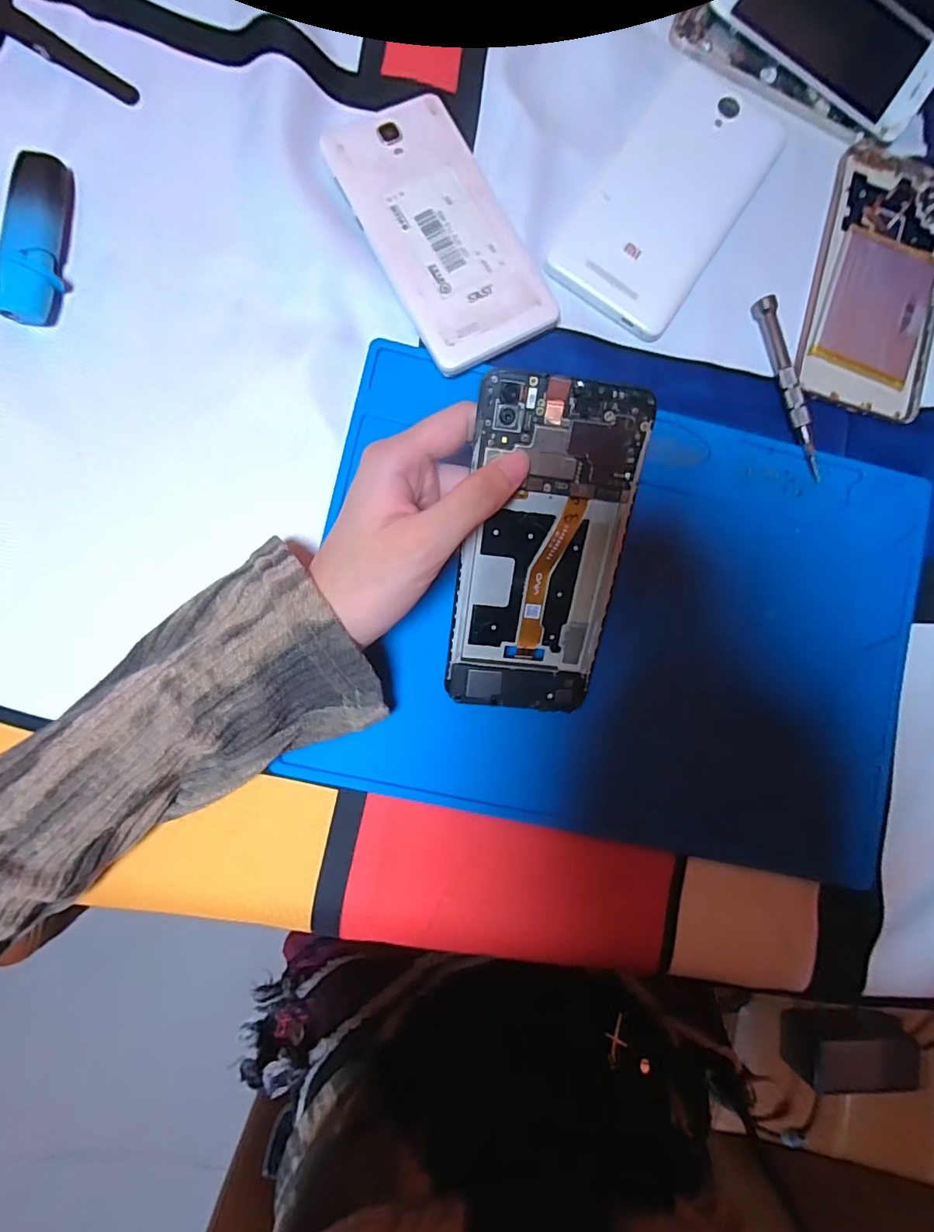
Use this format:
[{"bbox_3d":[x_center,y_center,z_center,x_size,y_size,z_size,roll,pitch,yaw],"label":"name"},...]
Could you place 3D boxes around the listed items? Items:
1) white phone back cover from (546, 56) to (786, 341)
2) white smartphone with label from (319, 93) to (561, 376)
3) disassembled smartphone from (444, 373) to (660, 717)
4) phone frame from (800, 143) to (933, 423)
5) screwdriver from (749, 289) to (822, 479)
[{"bbox_3d":[0.114,-0.233,0.283,0.074,0.007,0.161,33,85,-2],"label":"white phone back cover"},{"bbox_3d":[-0.013,-0.200,0.267,0.071,0.009,0.143,-28,89,-5],"label":"white smartphone with label"},{"bbox_3d":[0.033,-0.024,0.228,0.071,0.008,0.147,7,114,-4],"label":"disassembled smartphone"},{"bbox_3d":[0.234,-0.191,0.287,0.069,0.004,0.151,15,86,-3],"label":"phone frame"},{"bbox_3d":[0.178,-0.126,0.282,0.009,0.008,0.102,-15,88,-5],"label":"screwdriver"}]

